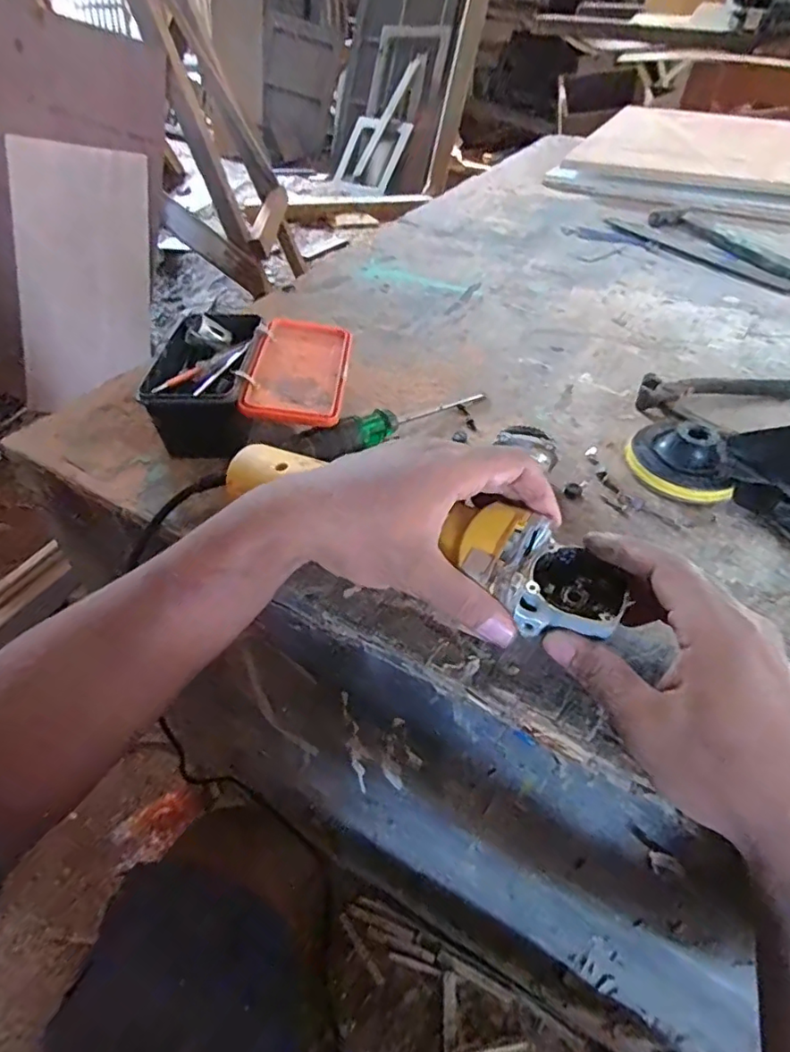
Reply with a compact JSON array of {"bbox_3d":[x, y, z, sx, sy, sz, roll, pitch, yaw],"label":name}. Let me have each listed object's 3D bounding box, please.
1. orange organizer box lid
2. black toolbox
[{"bbox_3d":[-0.080,-0.136,0.474,0.075,0.016,0.141,2,47,1],"label":"orange organizer box lid"},{"bbox_3d":[-0.160,-0.124,0.493,0.080,0.068,0.142,1,47,0],"label":"black toolbox"}]

